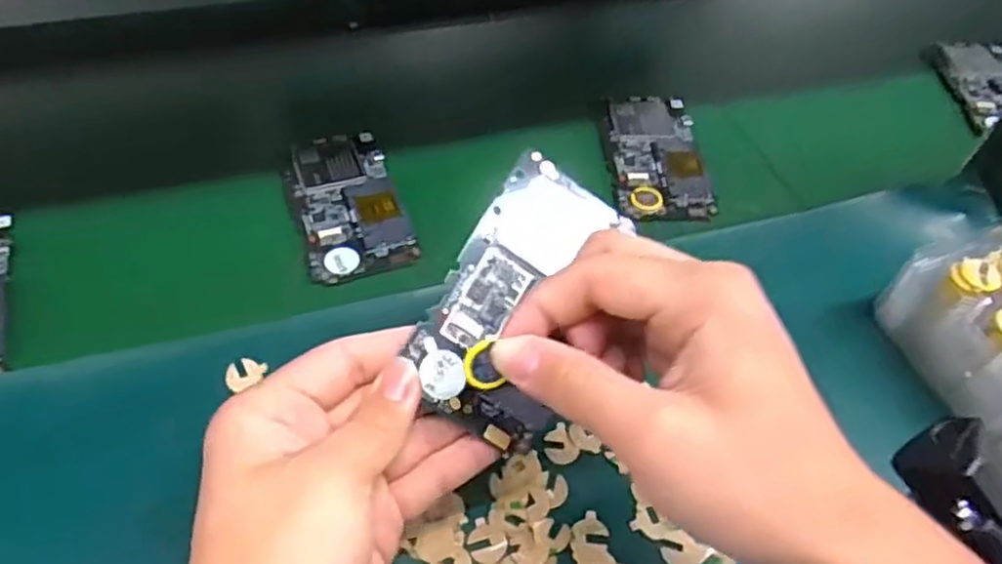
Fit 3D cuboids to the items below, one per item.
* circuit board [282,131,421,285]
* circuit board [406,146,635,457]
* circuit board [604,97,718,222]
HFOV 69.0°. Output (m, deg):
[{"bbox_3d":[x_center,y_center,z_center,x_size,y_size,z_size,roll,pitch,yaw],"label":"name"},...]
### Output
[{"bbox_3d":[-0.098,-0.052,0.462,0.063,0.007,0.118,-14,55,-16],"label":"circuit board"},{"bbox_3d":[0.009,0.005,0.316,0.062,0.005,0.123,32,67,-9],"label":"circuit board"},{"bbox_3d":[0.107,-0.090,0.508,0.063,0.008,0.123,1,52,-5],"label":"circuit board"}]

